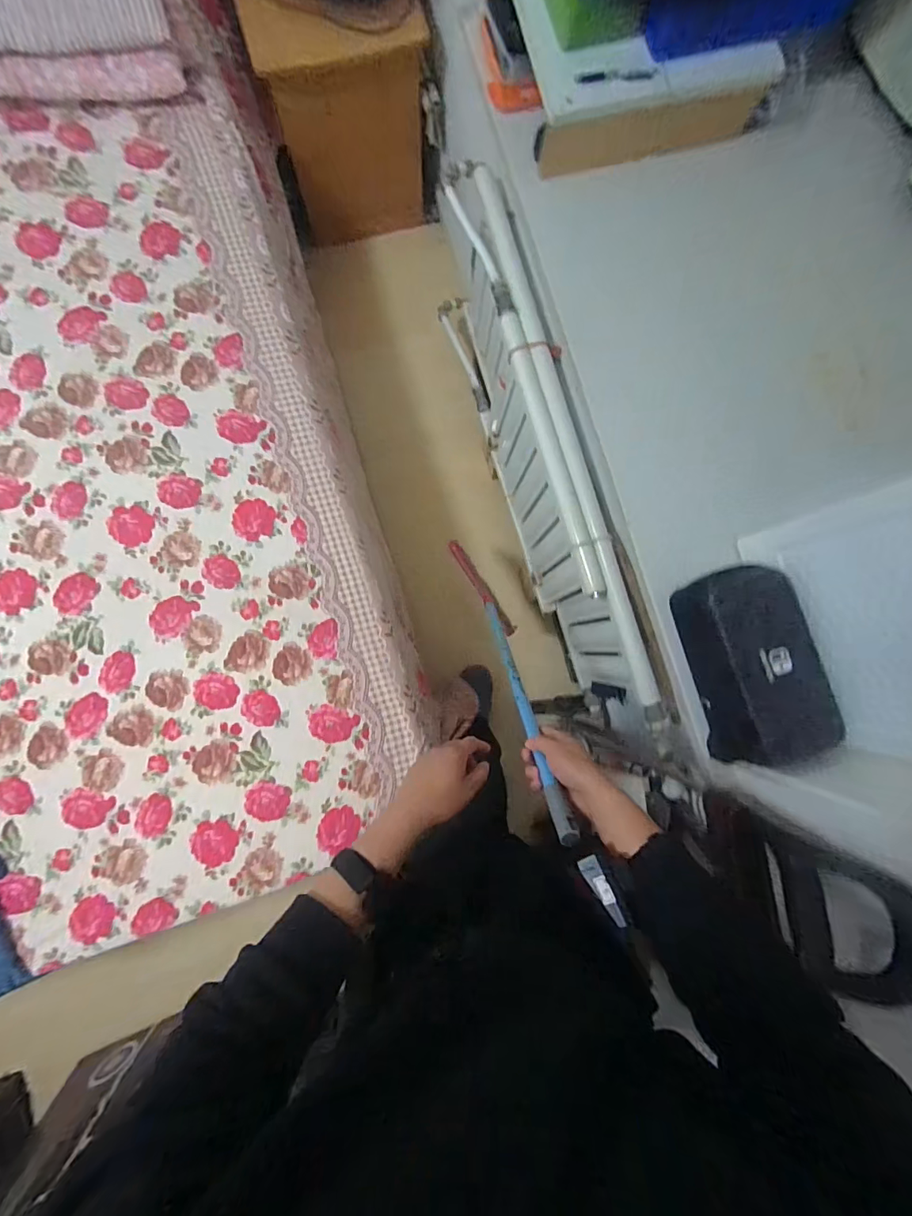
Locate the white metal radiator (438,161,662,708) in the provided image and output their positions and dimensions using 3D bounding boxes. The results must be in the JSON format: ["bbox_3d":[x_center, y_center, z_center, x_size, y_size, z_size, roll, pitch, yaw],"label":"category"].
[{"bbox_3d":[0.207,-0.351,1.183,0.109,0.448,1.189,-17,87,-4],"label":"white metal radiator"}]

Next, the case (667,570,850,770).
[{"bbox_3d":[0.474,0.084,0.749,0.149,0.118,0.291,-13,87,-4],"label":"case"}]

